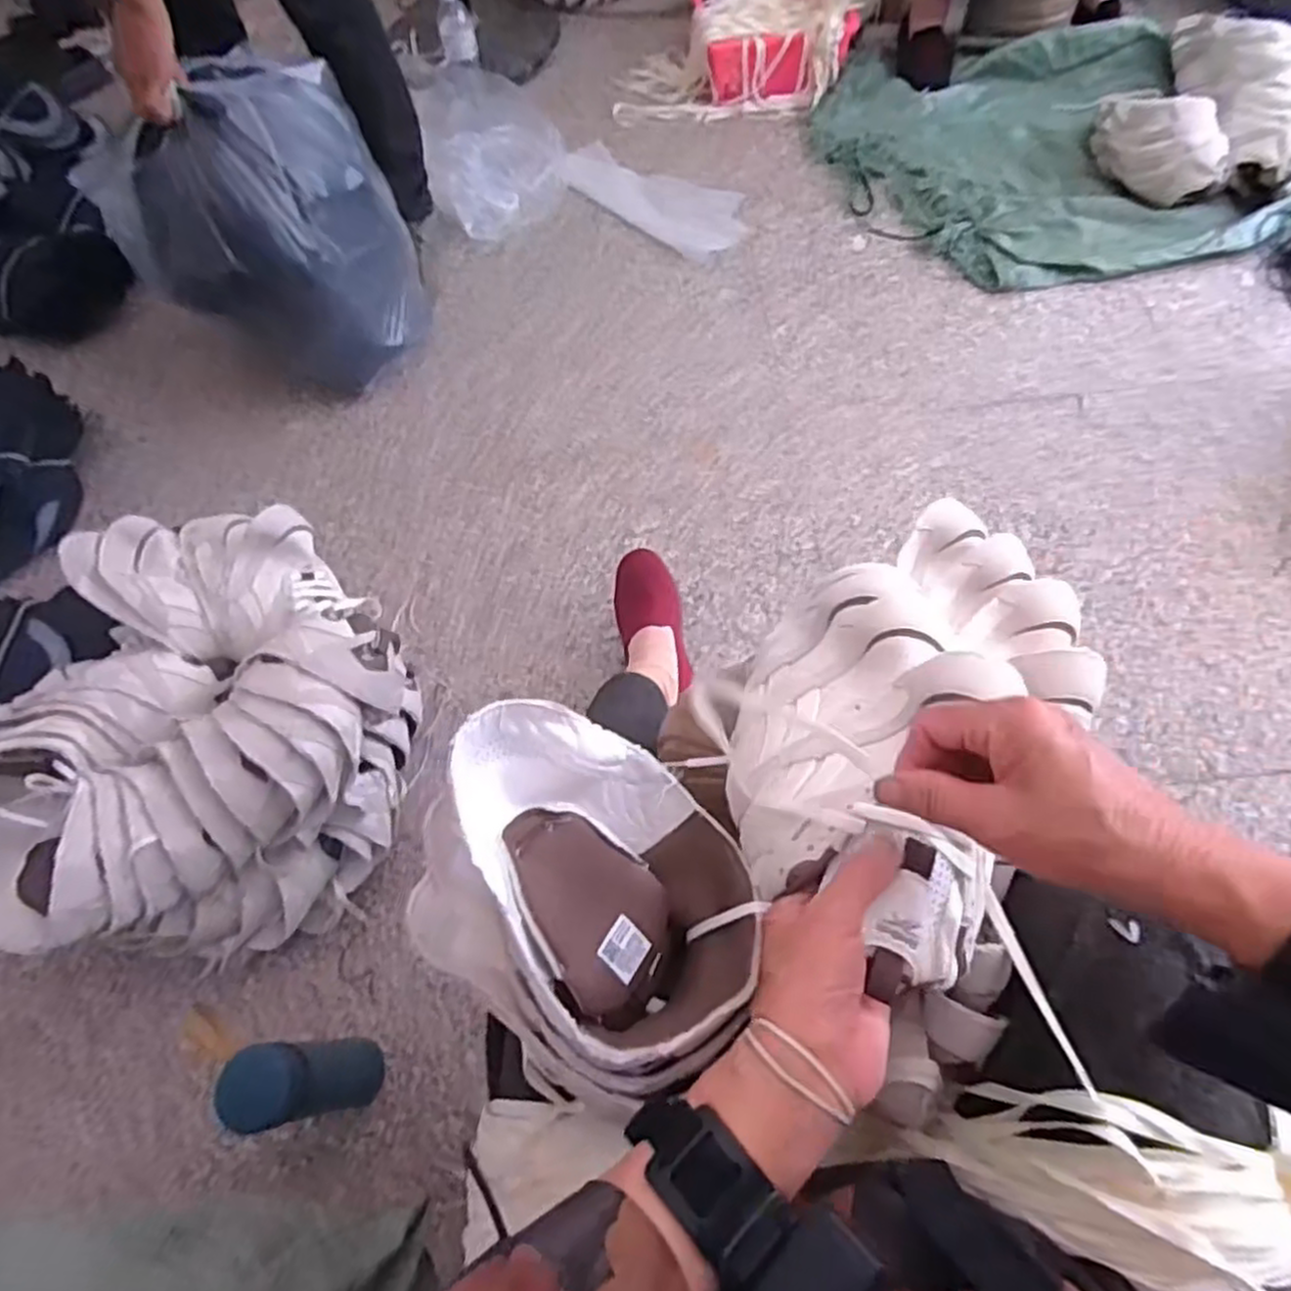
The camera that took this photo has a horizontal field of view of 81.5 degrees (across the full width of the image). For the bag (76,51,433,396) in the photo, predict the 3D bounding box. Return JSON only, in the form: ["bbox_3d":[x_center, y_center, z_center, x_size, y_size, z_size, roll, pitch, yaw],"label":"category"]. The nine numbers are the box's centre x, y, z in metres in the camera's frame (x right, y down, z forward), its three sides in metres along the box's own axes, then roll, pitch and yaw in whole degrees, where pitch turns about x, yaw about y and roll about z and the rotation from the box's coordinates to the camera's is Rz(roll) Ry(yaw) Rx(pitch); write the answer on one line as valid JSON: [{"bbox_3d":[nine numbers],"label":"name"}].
[{"bbox_3d":[-0.542,-0.615,1.107,0.341,0.350,0.298,-13,64,-2],"label":"bag"}]

